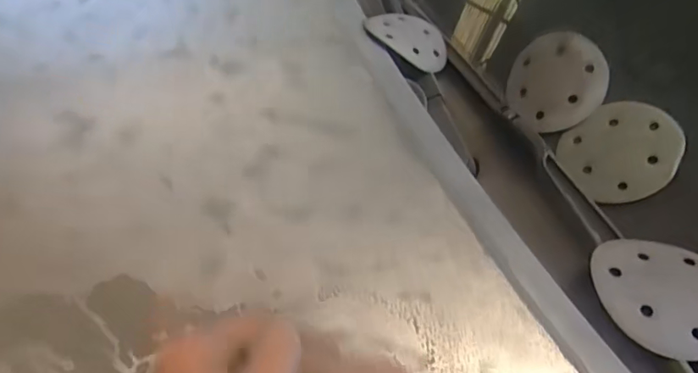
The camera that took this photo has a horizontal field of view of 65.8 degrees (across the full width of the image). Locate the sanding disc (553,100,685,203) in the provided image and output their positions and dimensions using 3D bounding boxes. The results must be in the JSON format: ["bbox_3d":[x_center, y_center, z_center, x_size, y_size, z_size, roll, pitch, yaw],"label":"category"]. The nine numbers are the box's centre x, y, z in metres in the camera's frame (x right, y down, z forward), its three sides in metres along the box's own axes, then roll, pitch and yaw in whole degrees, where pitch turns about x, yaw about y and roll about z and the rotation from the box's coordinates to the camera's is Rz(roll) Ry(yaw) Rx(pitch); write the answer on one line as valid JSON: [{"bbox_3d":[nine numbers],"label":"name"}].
[{"bbox_3d":[0.283,-0.038,0.560,0.107,0.007,0.111,-19,54,27],"label":"sanding disc"}]

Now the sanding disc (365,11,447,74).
[{"bbox_3d":[0.082,-0.195,0.710,0.107,0.014,0.110,16,46,-17],"label":"sanding disc"}]

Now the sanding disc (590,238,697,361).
[{"bbox_3d":[0.266,0.088,0.456,0.112,0.017,0.113,-1,49,1],"label":"sanding disc"}]

